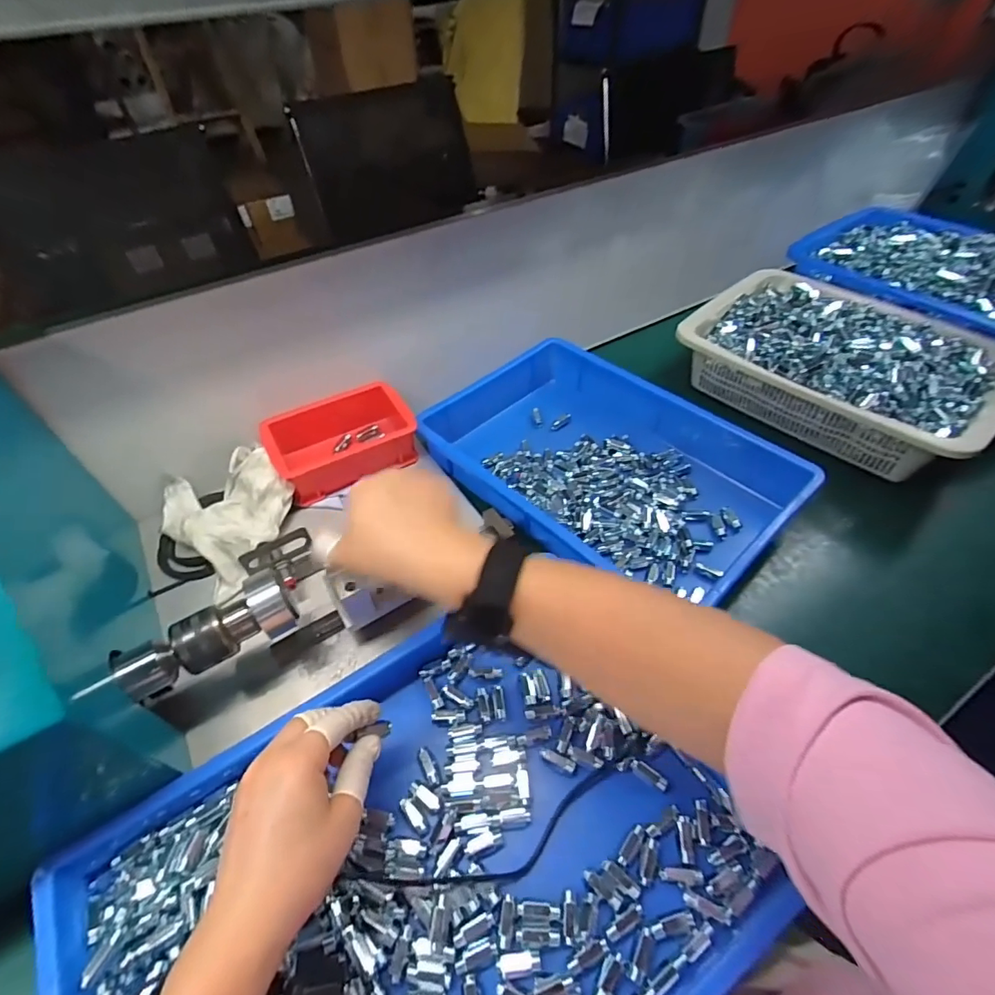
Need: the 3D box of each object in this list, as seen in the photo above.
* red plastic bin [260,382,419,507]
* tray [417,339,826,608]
[{"bbox_3d":[-0.172,-0.063,0.561,0.150,0.053,0.095,-26,53,-20],"label":"red plastic bin"},{"bbox_3d":[0.123,-0.043,0.569,0.275,0.078,0.363,-34,56,-25],"label":"tray"}]

